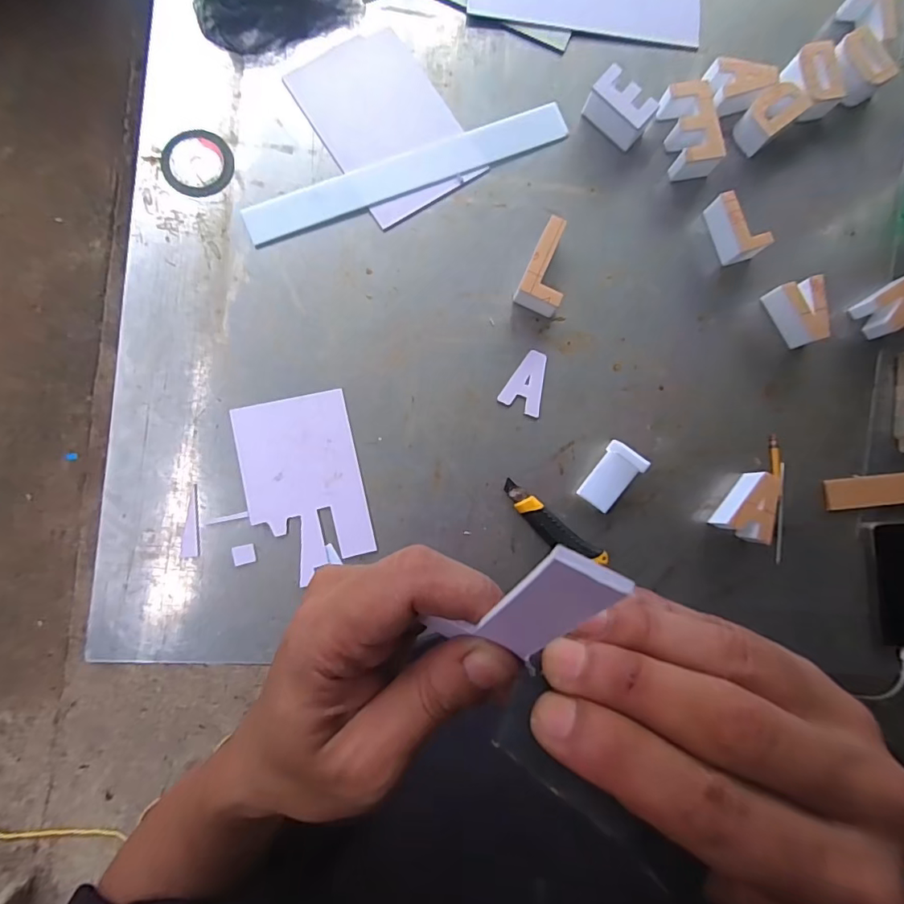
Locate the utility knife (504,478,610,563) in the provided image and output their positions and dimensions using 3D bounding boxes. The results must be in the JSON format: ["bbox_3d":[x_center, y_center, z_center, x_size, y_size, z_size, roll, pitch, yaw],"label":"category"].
[{"bbox_3d":[0.126,0.095,0.616,0.157,0.016,0.034,37,82,-1],"label":"utility knife"}]

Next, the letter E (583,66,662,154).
[{"bbox_3d":[0.227,-0.463,0.659,0.089,0.053,0.056,40,86,-1],"label":"letter E"}]

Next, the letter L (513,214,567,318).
[{"bbox_3d":[0.127,-0.239,0.637,0.057,0.046,0.110,23,86,-2],"label":"letter L"}]

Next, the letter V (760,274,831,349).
[{"bbox_3d":[0.467,-0.185,0.661,0.059,0.045,0.085,-15,88,-4],"label":"letter V"}]

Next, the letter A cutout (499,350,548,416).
[{"bbox_3d":[0.102,-0.092,0.640,0.054,0.005,0.081,26,83,-3],"label":"letter A cutout"}]

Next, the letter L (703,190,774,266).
[{"bbox_3d":[0.386,-0.304,0.666,0.051,0.050,0.089,-16,88,-4],"label":"letter L"}]

